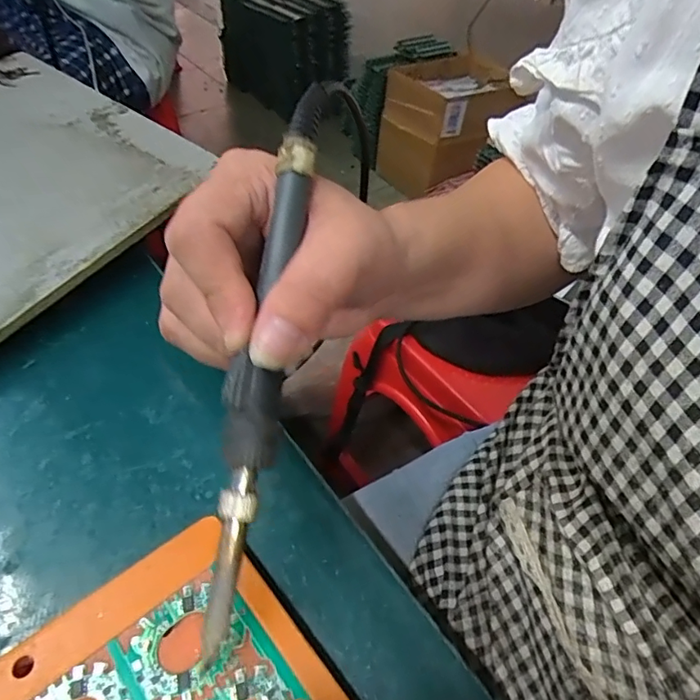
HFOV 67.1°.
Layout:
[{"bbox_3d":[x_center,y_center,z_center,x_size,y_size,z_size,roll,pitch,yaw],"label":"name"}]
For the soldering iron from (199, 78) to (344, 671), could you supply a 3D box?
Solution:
[{"bbox_3d":[-0.028,-0.003,0.175,0.017,0.014,0.195,8,80,4],"label":"soldering iron"}]

